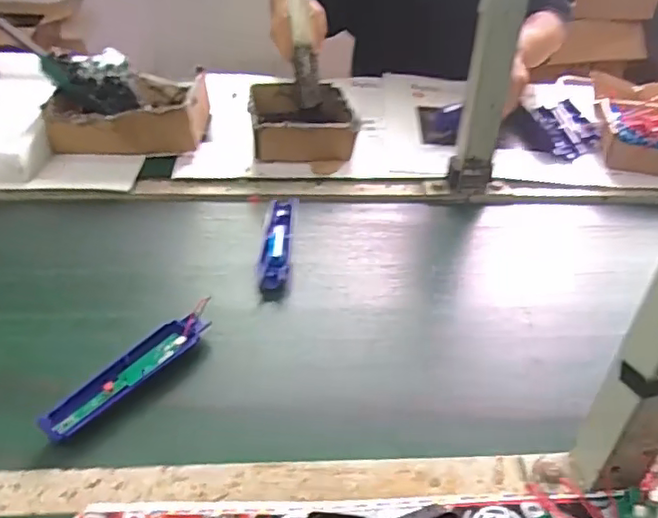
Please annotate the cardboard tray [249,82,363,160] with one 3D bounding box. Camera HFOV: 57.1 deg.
[{"bbox_3d":[-0.043,-0.213,0.927,0.156,0.059,0.206,-3,38,-9],"label":"cardboard tray"}]

